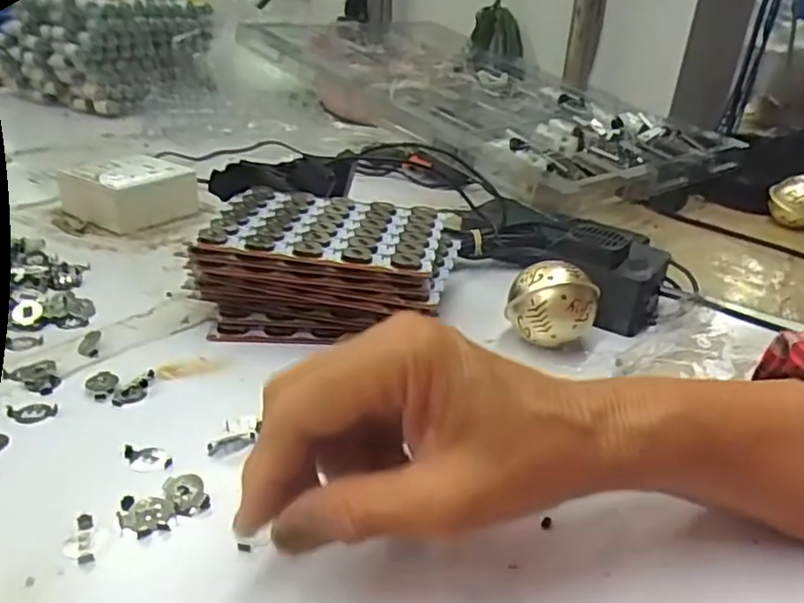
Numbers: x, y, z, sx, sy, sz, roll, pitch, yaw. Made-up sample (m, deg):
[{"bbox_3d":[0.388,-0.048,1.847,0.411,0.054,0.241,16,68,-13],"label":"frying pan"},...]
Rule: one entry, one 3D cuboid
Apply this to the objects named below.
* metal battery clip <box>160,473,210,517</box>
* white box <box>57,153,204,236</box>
[{"bbox_3d":[-0.094,0.083,0.278,0.014,0.006,0.022,-16,33,-34],"label":"metal battery clip"},{"bbox_3d":[-0.247,-0.102,0.580,0.099,0.044,0.085,18,30,25],"label":"white box"}]

